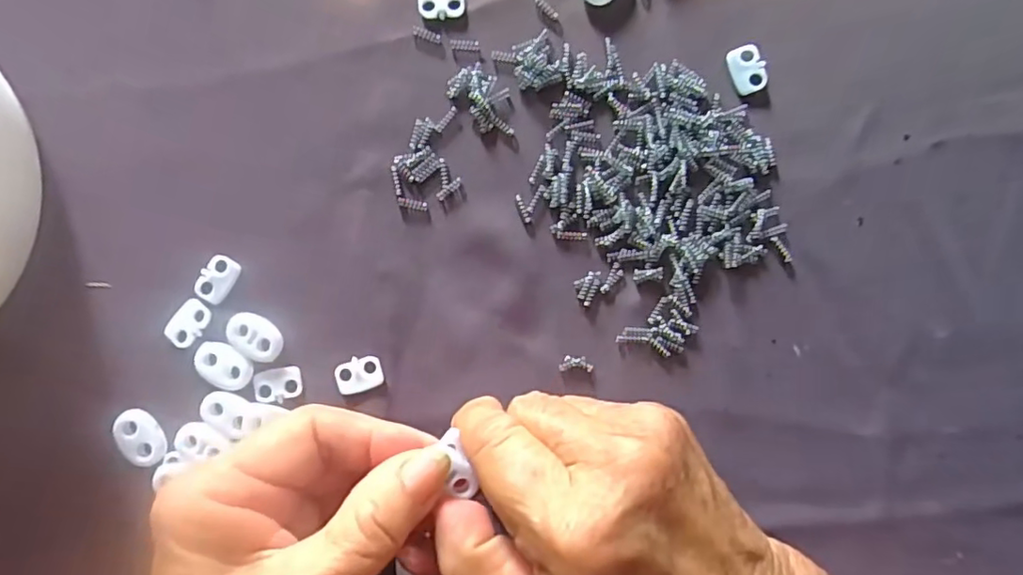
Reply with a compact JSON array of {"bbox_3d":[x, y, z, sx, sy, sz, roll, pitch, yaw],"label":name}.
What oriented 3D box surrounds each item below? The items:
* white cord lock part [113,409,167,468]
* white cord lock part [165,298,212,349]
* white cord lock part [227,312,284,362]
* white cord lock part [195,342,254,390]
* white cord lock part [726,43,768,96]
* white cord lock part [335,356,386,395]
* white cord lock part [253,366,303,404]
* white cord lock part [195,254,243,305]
[{"bbox_3d":[-0.142,0.057,0.232,0.014,0.006,0.023,-38,91,-2],"label":"white cord lock part"},{"bbox_3d":[-0.126,0.014,0.234,0.012,0.004,0.019,33,89,-2],"label":"white cord lock part"},{"bbox_3d":[-0.100,0.019,0.235,0.022,0.004,0.015,32,89,-2],"label":"white cord lock part"},{"bbox_3d":[-0.111,0.030,0.233,0.022,0.004,0.016,27,89,-2],"label":"white cord lock part"},{"bbox_3d":[0.094,-0.087,0.242,0.013,0.004,0.019,-20,91,-2],"label":"white cord lock part"},{"bbox_3d":[-0.059,0.034,0.236,0.019,0.004,0.013,-17,90,-2],"label":"white cord lock part"},{"bbox_3d":[-0.091,0.038,0.235,0.018,0.004,0.013,-10,90,-2],"label":"white cord lock part"},{"bbox_3d":[-0.115,-0.003,0.236,0.013,0.004,0.019,31,89,-2],"label":"white cord lock part"}]

